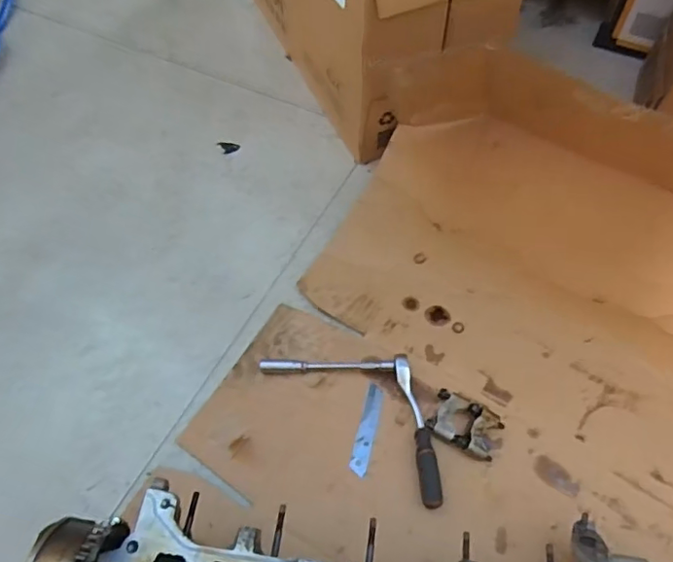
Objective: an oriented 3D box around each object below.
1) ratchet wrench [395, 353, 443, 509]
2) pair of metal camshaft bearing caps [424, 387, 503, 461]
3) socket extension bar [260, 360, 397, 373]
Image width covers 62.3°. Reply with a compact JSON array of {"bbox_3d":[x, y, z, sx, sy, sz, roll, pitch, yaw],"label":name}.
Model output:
[{"bbox_3d":[0.081,0.146,0.556,0.021,0.020,0.151,-8,58,-4],"label":"ratchet wrench"},{"bbox_3d":[0.129,0.142,0.557,0.070,0.018,0.049,25,61,16],"label":"pair of metal camshaft bearing caps"},{"bbox_3d":[-0.009,0.089,0.589,0.141,0.019,0.013,0,58,1],"label":"socket extension bar"}]

